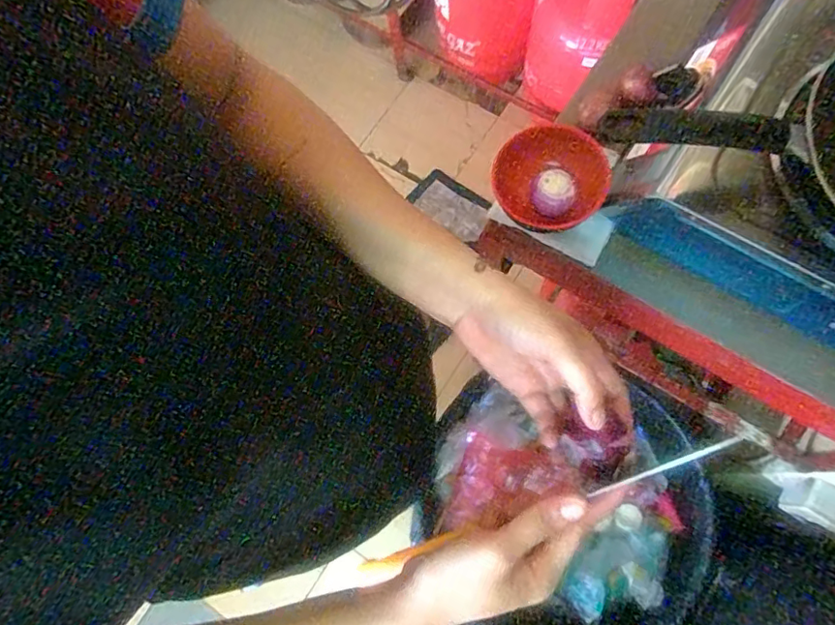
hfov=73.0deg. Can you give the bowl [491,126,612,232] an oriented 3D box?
[{"bbox_3d":[0.136,-0.137,0.593,0.114,0.048,0.112,-1,74,5],"label":"bowl"}]

